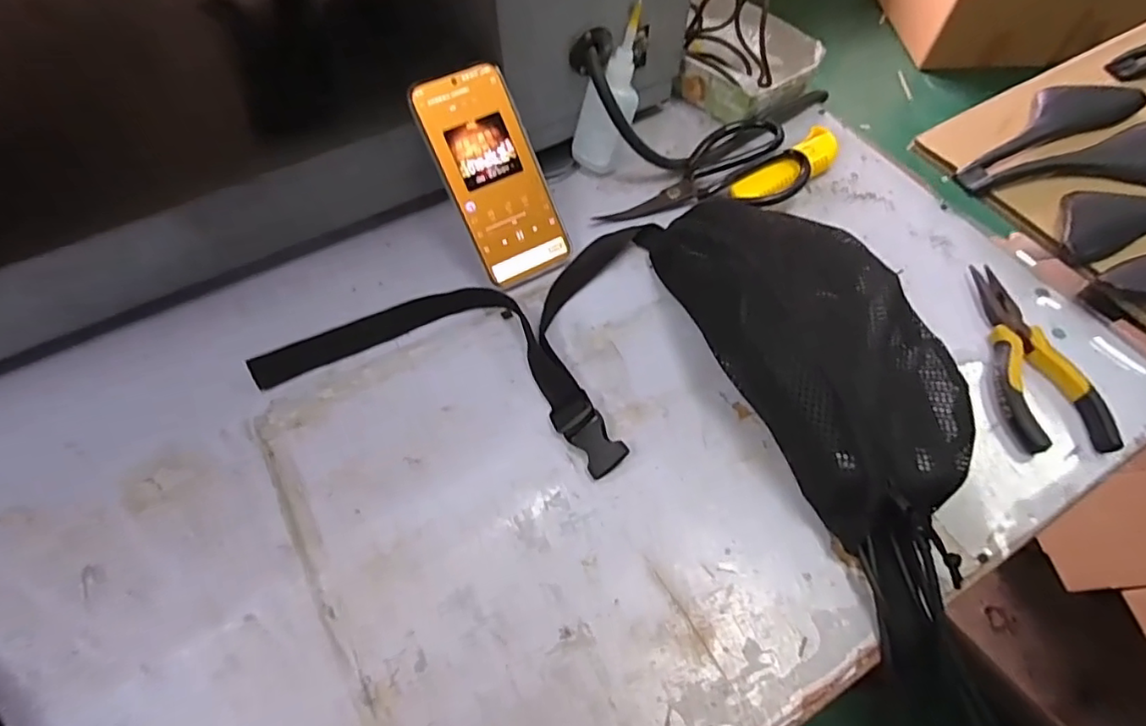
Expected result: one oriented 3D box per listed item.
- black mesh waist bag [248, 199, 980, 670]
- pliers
[{"bbox_3d":[0.026,-0.021,0.395,0.467,0.088,0.260,17,60,11],"label":"black mesh waist bag"},{"bbox_3d":[0.325,-0.006,0.424,0.062,0.017,0.155,-9,59,-4],"label":"pliers"}]

